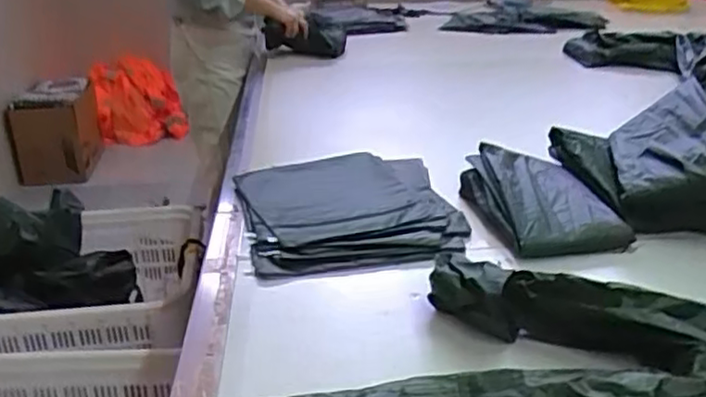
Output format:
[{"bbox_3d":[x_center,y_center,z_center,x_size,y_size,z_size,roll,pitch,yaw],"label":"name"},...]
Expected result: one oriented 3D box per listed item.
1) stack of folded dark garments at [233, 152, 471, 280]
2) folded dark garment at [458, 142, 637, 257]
[{"bbox_3d":[-0.011,0.017,1.122,0.334,0.039,0.395,-5,25,-9],"label":"stack of folded dark garments"},{"bbox_3d":[0.294,-0.004,1.091,0.196,0.056,0.289,-3,24,-6],"label":"folded dark garment"}]

